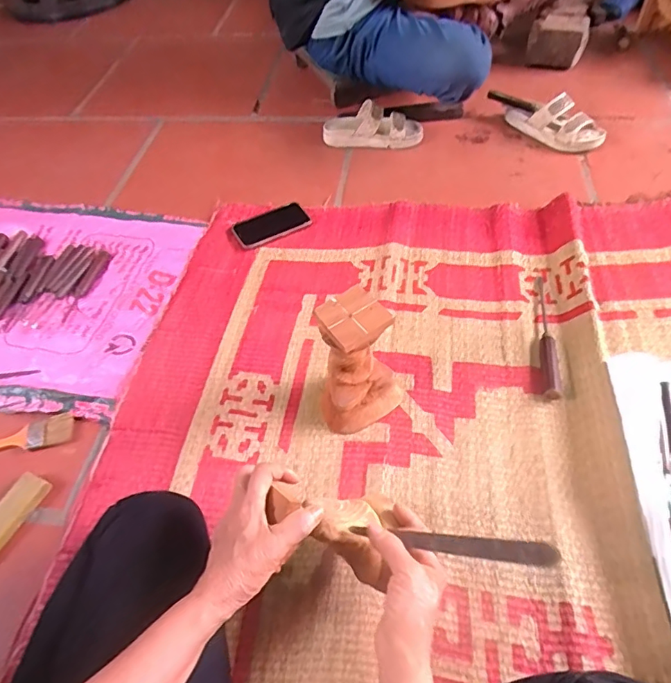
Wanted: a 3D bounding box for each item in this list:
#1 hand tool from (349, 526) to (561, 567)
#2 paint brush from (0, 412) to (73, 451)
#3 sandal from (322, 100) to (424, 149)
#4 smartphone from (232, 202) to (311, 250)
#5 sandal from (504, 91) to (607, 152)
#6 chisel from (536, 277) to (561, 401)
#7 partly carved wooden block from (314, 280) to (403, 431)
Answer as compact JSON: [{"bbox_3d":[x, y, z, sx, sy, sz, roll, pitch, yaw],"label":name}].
[{"bbox_3d":[0.114,0.197,0.482,0.192,0.007,0.023,3,55,10],"label":"hand tool"},{"bbox_3d":[-0.473,0.150,0.725,0.171,0.021,0.043,-19,54,-8],"label":"paint brush"},{"bbox_3d":[0.085,-0.492,1.151,0.231,0.070,0.084,2,54,7],"label":"sandal"},{"bbox_3d":[-0.129,-0.235,0.997,0.151,0.009,0.081,-25,61,-16],"label":"smartphone"},{"bbox_3d":[0.484,-0.490,1.099,0.081,0.071,0.214,-39,59,-21],"label":"sandal"},{"bbox_3d":[0.336,-0.017,0.789,0.026,0.018,0.248,4,55,9],"label":"chisel"},{"bbox_3d":[0.023,0.036,0.689,0.113,0.178,0.105,-31,57,-16],"label":"partly carved wooden block"}]

